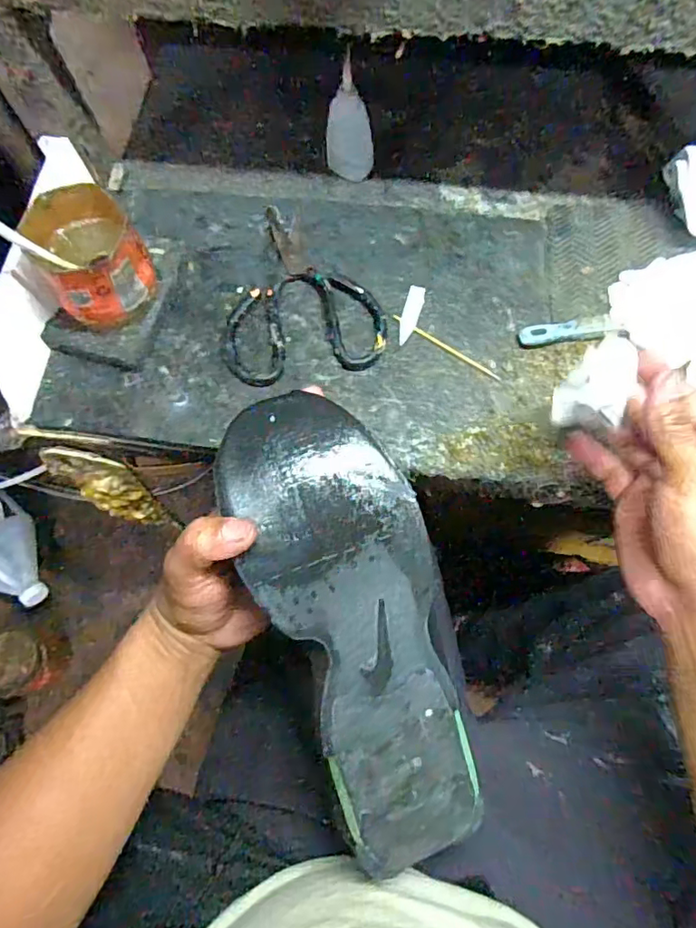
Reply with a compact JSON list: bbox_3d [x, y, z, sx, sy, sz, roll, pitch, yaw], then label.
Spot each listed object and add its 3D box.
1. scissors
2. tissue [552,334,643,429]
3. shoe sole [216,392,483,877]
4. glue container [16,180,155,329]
[{"bbox_3d":[-0.042,-0.148,0.466,0.130,0.006,0.163,-10,73,-2],"label":"scissors"},{"bbox_3d":[0.154,-0.047,0.334,0.038,0.028,0.055,34,76,10],"label":"tissue"},{"bbox_3d":[0.009,0.089,0.307,0.096,0.026,0.265,-19,91,-5],"label":"shoe sole"},{"bbox_3d":[-0.197,-0.157,0.429,0.075,0.082,0.081,0,73,1],"label":"glue container"}]

